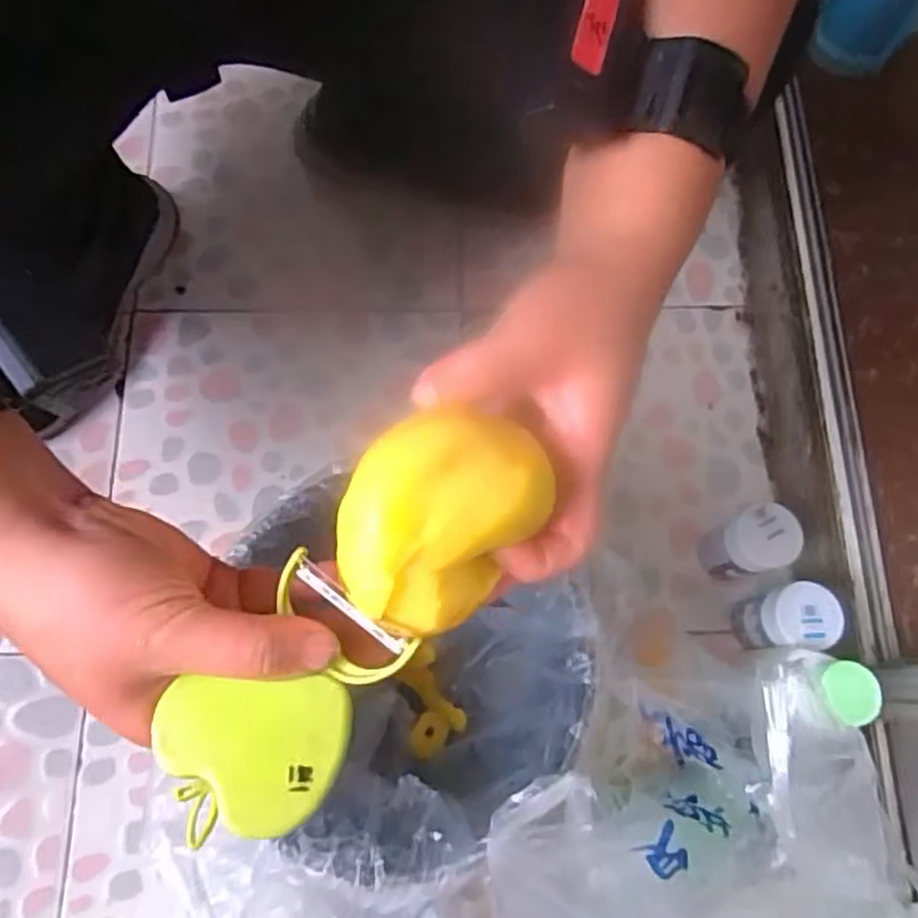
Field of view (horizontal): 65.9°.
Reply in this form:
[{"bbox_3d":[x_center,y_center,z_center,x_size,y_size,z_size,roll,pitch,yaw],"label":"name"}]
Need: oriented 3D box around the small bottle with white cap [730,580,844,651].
[{"bbox_3d":[0.247,0.122,0.540,0.047,0.081,0.047,2,73,-4],"label":"small bottle with white cap"}]

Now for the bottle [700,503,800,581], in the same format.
[{"bbox_3d":[0.226,0.068,0.561,0.049,0.087,0.047,1,73,-4],"label":"bottle"}]

